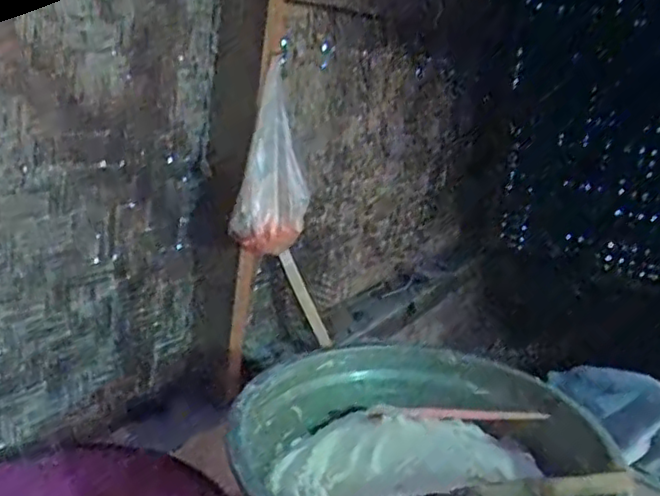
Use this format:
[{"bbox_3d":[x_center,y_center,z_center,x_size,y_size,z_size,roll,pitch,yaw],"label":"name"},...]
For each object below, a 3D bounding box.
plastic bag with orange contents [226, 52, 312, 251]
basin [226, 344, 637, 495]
[{"bbox_3d":[-0.089,-0.127,1.121,0.088,0.277,0.133,10,17,14],"label":"plastic bag with orange contents"},{"bbox_3d":[0.083,0.222,0.787,0.398,0.110,0.370,5,16,-2],"label":"basin"}]

